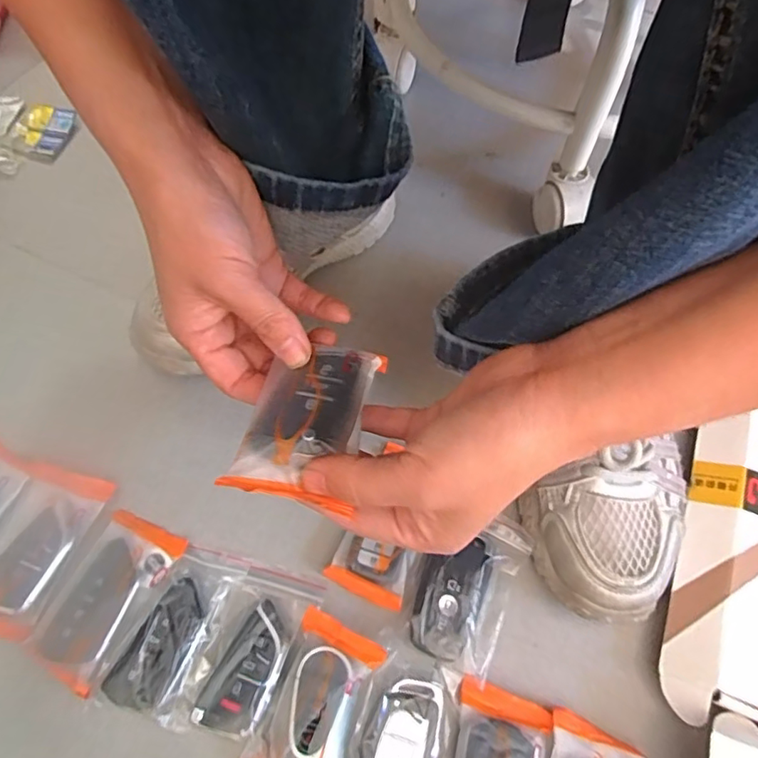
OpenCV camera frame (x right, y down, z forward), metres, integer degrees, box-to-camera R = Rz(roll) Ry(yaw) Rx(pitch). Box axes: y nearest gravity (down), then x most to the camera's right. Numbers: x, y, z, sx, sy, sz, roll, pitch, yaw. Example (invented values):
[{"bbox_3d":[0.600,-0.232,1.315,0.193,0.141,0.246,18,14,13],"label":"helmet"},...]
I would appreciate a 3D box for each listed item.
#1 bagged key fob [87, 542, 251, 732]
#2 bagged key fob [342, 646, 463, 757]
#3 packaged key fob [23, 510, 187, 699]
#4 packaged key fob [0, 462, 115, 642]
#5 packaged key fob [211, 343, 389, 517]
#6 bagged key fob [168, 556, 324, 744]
[{"bbox_3d":[-0.125,0.150,0.329,0.057,0.017,0.094,15,64,6],"label":"bagged key fob"},{"bbox_3d":[0.013,0.208,0.305,0.059,0.016,0.095,20,64,8],"label":"bagged key fob"},{"bbox_3d":[-0.168,0.134,0.339,0.054,0.014,0.096,22,65,9],"label":"packaged key fob"},{"bbox_3d":[-0.225,0.108,0.352,0.060,0.018,0.104,16,64,6],"label":"packaged key fob"},{"bbox_3d":[-0.031,0.016,0.248,0.047,0.018,0.084,6,46,12],"label":"packaged key fob"},{"bbox_3d":[-0.078,0.158,0.323,0.056,0.012,0.092,17,64,7],"label":"bagged key fob"}]

